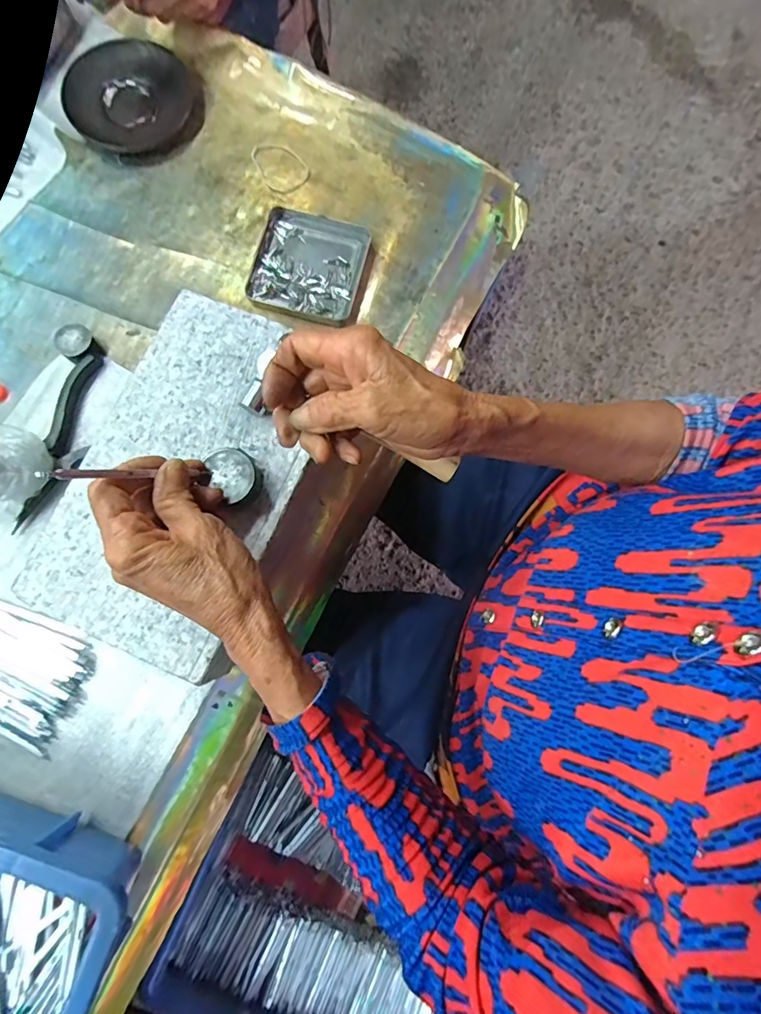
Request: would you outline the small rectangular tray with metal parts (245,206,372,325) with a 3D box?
[{"bbox_3d":[-0.067,-0.222,0.443,0.097,0.013,0.103,13,80,1],"label":"small rectangular tray with metal parts"}]

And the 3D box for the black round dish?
[{"bbox_3d":[-0.240,-0.404,0.474,0.123,0.026,0.118,0,80,-1],"label":"black round dish"}]

